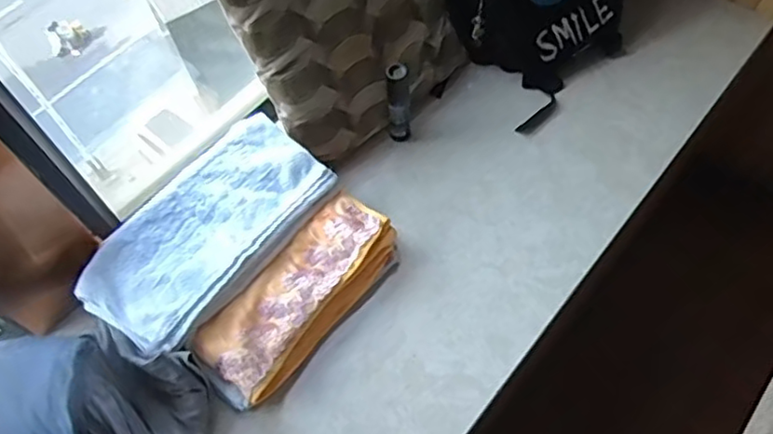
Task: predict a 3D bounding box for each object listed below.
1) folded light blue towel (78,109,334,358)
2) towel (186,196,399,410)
[{"bbox_3d":[-0.273,0.011,0.965,0.194,0.038,0.386,33,68,19],"label":"folded light blue towel"},{"bbox_3d":[-0.127,0.114,0.961,0.136,0.059,0.331,35,68,20],"label":"towel"}]

